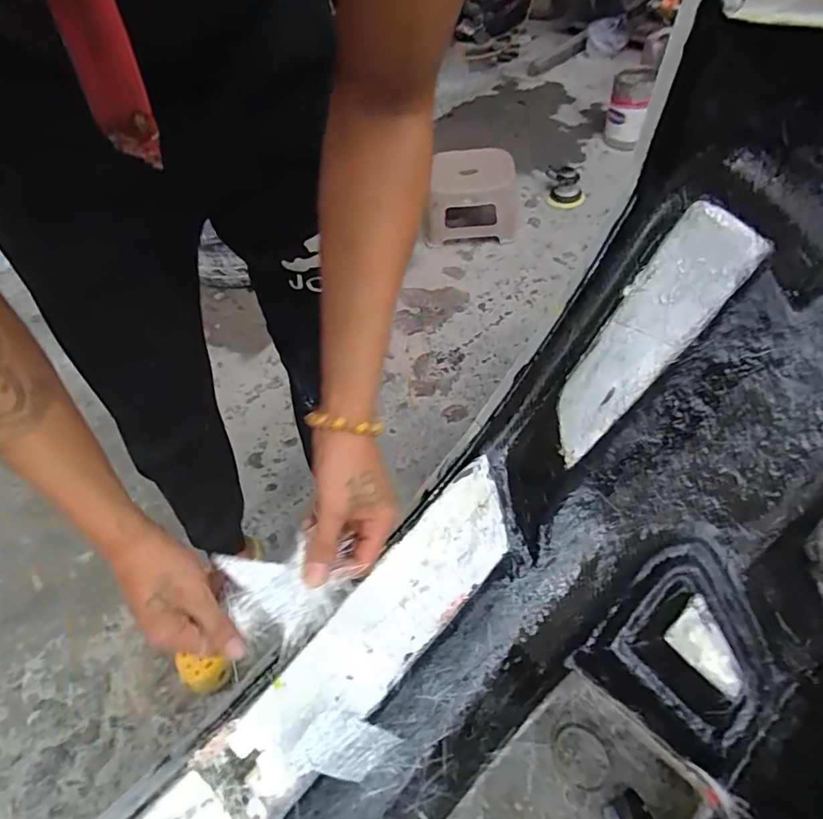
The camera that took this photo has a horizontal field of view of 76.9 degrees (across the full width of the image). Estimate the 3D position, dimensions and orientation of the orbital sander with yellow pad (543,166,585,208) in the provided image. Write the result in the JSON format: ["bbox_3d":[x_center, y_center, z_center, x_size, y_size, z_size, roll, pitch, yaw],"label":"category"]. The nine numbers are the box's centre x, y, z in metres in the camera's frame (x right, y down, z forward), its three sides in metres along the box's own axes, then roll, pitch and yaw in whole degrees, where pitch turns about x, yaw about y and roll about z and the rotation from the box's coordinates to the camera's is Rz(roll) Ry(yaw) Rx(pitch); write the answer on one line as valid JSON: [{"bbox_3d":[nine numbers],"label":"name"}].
[{"bbox_3d":[0.485,-0.704,1.636,0.124,0.082,0.141,4,54,9],"label":"orbital sander with yellow pad"}]

